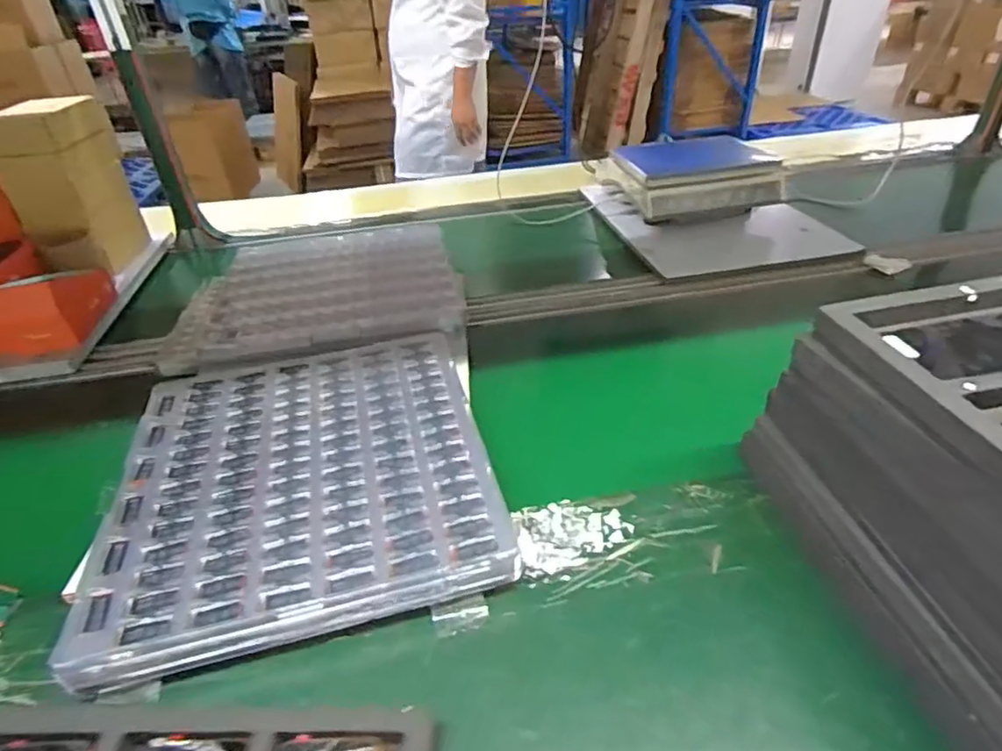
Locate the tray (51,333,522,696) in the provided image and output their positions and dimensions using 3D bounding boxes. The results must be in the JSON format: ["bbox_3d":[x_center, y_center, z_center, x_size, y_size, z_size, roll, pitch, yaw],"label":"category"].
[{"bbox_3d":[-0.221,0.101,0.660,0.395,0.043,0.418,-10,36,-10],"label":"tray"}]

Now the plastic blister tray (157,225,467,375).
[{"bbox_3d":[-0.299,-0.158,1.004,0.462,0.049,0.399,-4,36,-1],"label":"plastic blister tray"}]

